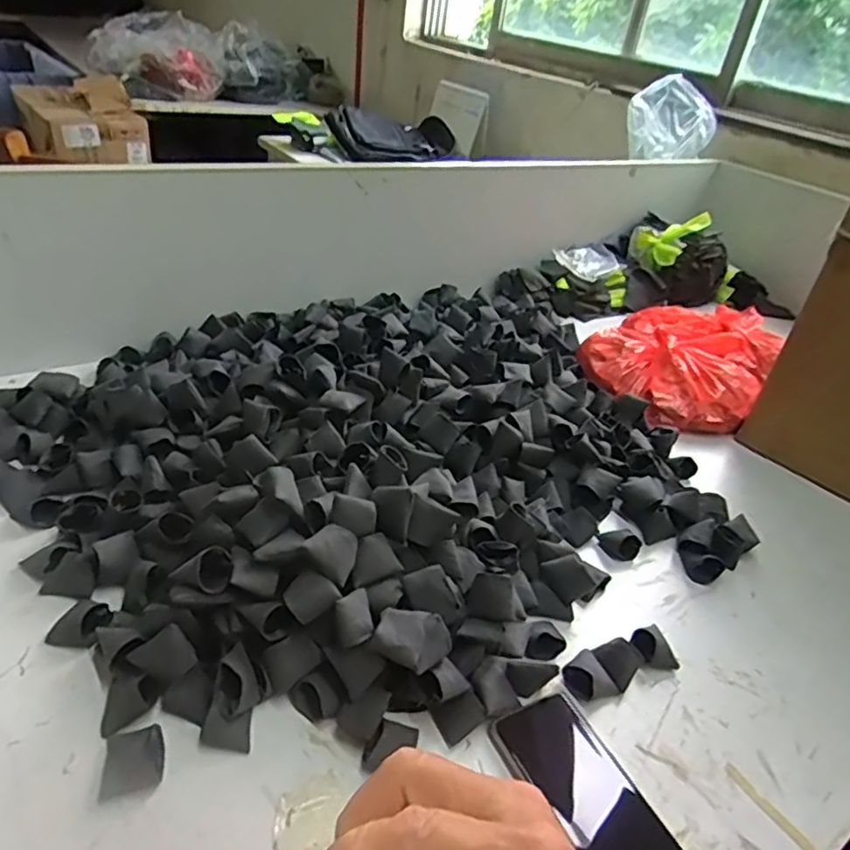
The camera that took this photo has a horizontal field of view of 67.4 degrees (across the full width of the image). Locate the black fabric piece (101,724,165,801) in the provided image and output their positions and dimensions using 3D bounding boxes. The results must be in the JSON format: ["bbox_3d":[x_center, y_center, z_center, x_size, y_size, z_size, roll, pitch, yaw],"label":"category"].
[{"bbox_3d":[-0.200,0.230,0.437,0.039,0.012,0.043,-3,36,-17],"label":"black fabric piece"}]

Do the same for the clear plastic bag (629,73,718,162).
[{"bbox_3d":[0.509,-0.625,1.316,0.087,0.158,0.173,-12,38,-28],"label":"clear plastic bag"}]

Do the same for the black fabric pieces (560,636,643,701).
[{"bbox_3d":[0.150,0.207,0.539,0.064,0.026,0.043,-22,45,-38],"label":"black fabric pieces"}]

